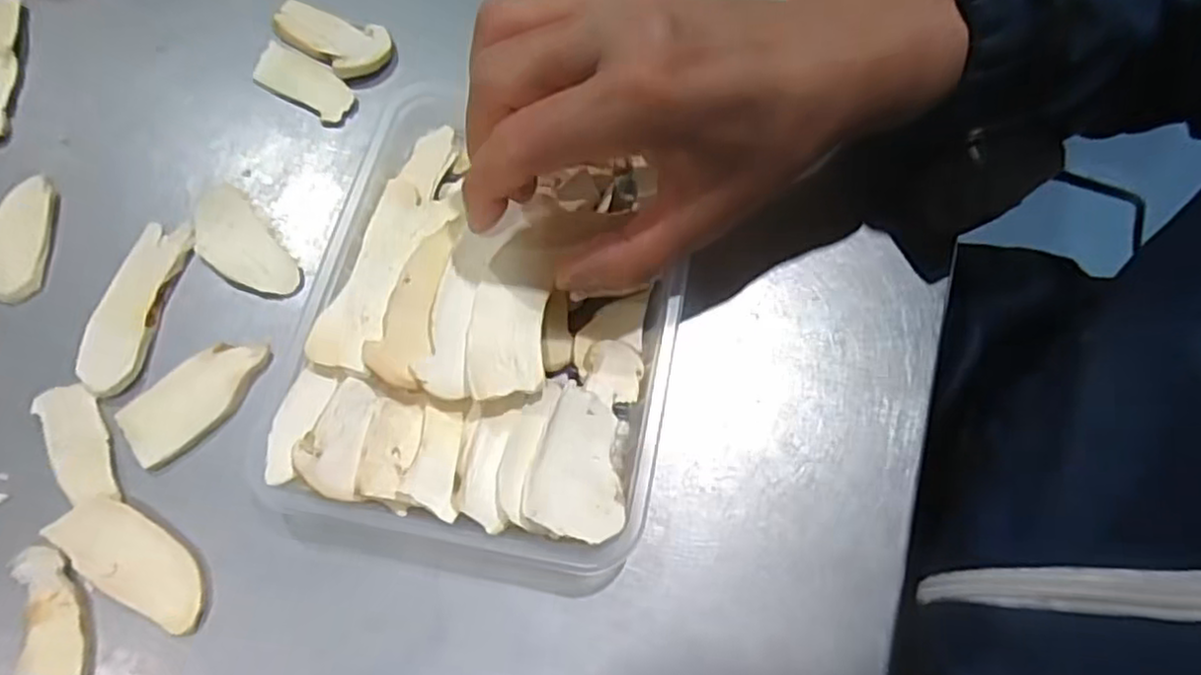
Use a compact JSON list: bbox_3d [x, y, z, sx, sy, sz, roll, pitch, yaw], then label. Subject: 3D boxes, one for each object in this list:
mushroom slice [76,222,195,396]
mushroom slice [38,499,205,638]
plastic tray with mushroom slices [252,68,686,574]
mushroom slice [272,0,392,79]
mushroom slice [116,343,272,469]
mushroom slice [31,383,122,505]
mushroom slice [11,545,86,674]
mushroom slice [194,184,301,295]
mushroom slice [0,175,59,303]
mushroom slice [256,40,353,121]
[{"bbox_3d":[-0.180,-0.013,0.267,0.021,0.004,0.070,12,68,2],"label":"mushroom slice"},{"bbox_3d":[-0.158,0.075,0.234,0.058,0.004,0.024,30,70,9],"label":"mushroom slice"},{"bbox_3d":[-0.040,-0.014,0.260,0.137,0.030,0.173,11,68,2],"label":"plastic tray with mushroom slices"},{"bbox_3d":[-0.124,-0.140,0.319,0.058,0.005,0.030,31,70,9],"label":"mushroom slice"},{"bbox_3d":[-0.148,0.021,0.254,0.054,0.004,0.027,-38,75,-16],"label":"mushroom slice"},{"bbox_3d":[-0.187,0.038,0.246,0.018,0.004,0.048,-30,73,-13],"label":"mushroom slice"},{"bbox_3d":[-0.180,0.101,0.223,0.023,0.005,0.063,-8,69,-6],"label":"mushroom slice"},{"bbox_3d":[-0.147,-0.038,0.280,0.025,0.004,0.058,-38,75,-16],"label":"mushroom slice"},{"bbox_3d":[-0.233,-0.040,0.276,0.023,0.006,0.053,-3,69,-4],"label":"mushroom slice"},{"bbox_3d":[-0.133,-0.115,0.311,0.049,0.004,0.020,31,70,9],"label":"mushroom slice"}]

